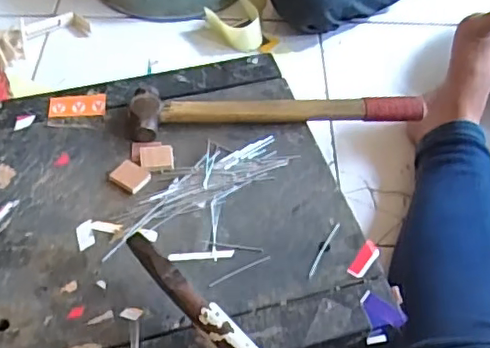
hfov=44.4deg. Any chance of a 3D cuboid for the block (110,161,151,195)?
[{"bbox_3d":[-0.086,0.002,0.447,0.027,0.004,0.021,31,56,21],"label":"block"}]

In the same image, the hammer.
[{"bbox_3d":[0.027,-0.056,0.490,0.235,0.017,0.044,-4,52,-6],"label":"hammer"}]

